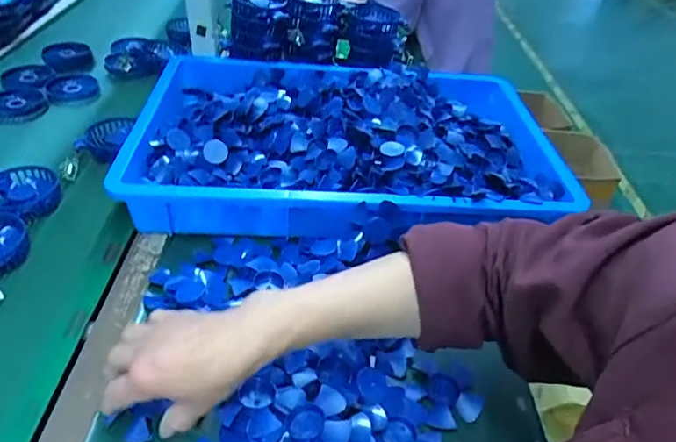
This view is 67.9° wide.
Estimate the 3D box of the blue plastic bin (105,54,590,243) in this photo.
[{"bbox_3d":[0.022,-0.122,0.739,0.569,0.087,0.399,2,40,-2],"label":"blue plastic bin"}]

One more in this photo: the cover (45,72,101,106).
[{"bbox_3d":[-0.484,-0.240,0.916,0.090,0.033,0.090,-21,46,-26],"label":"cover"}]

